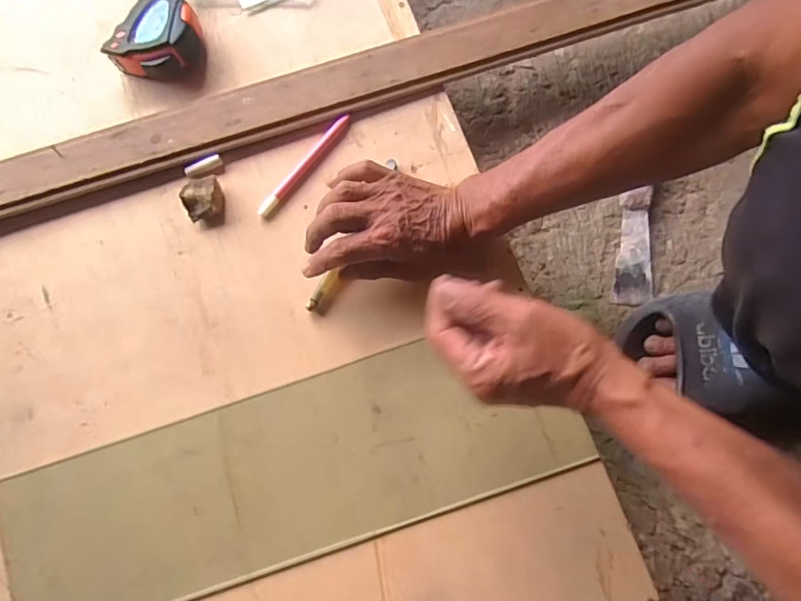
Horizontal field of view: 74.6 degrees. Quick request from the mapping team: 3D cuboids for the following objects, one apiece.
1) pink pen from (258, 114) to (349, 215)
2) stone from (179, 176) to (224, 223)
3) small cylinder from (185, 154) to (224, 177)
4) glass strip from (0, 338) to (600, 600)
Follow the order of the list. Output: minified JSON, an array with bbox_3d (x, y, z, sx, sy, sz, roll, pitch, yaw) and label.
[{"bbox_3d":[-0.092,-0.130,0.507,0.011,0.012,0.124,40,82,8],"label":"pink pen"},{"bbox_3d":[-0.190,-0.100,0.505,0.036,0.023,0.042,-17,79,-2],"label":"stone"},{"bbox_3d":[-0.193,-0.131,0.514,0.037,0.009,0.013,-23,79,-4],"label":"small cylinder"},{"bbox_3d":[-0.098,0.153,0.461,0.496,0.010,0.147,-18,79,-3],"label":"glass strip"}]

